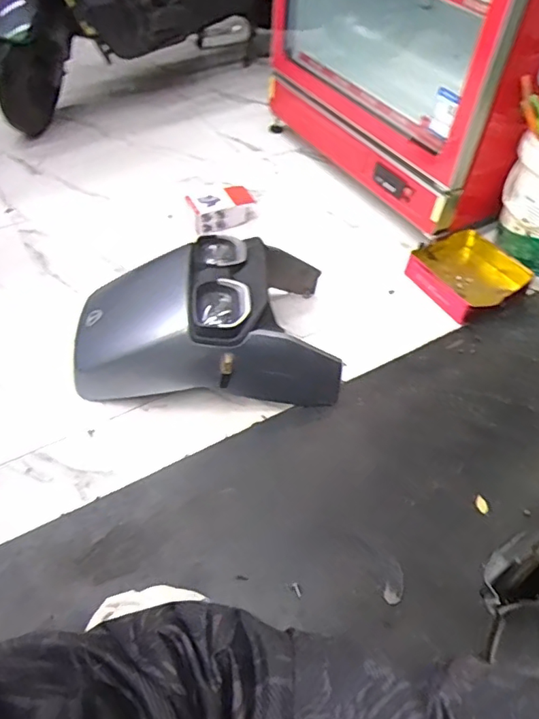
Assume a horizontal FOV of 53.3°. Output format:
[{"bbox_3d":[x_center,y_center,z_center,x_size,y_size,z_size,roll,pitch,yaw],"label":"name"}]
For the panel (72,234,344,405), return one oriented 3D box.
[{"bbox_3d":[-0.140,-0.083,1.177,0.547,0.218,0.342,-6,50,-9],"label":"panel"}]

